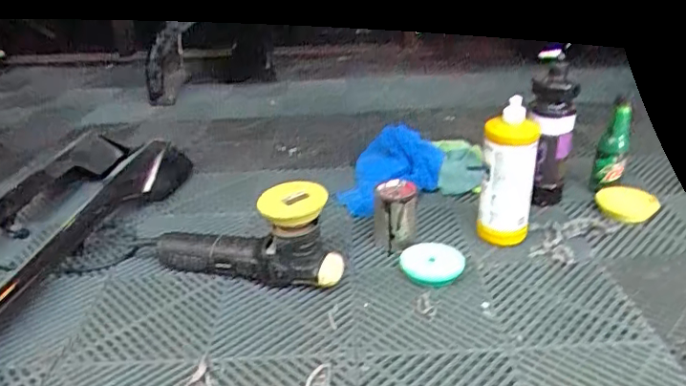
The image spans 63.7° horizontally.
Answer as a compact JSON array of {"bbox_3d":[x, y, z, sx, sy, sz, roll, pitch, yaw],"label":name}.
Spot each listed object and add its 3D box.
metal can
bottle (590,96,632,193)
[{"bbox_3d":[0.089,0.039,0.941,0.071,0.104,0.078,-3,26,1],"label":"metal can"},{"bbox_3d":[0.510,-0.087,1.048,0.055,0.175,0.050,11,30,27],"label":"bottle"}]

